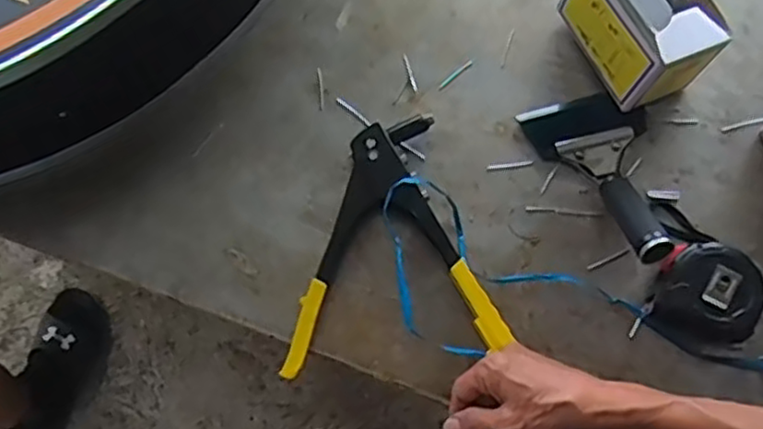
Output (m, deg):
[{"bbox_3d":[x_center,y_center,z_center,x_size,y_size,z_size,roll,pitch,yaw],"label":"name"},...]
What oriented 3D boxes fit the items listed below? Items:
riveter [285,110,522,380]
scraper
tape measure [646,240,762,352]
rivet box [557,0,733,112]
[{"bbox_3d":[-0.011,0.032,0.618,0.186,0.033,0.214,-15,74,-3],"label":"riveter"},{"bbox_3d":[0.211,-0.039,0.625,0.100,0.030,0.179,-20,57,-4],"label":"scraper"},{"bbox_3d":[0.278,0.068,0.592,0.085,0.043,0.086,0,73,2],"label":"tape measure"},{"bbox_3d":[0.228,-0.183,0.602,0.111,0.168,0.135,-27,74,-6],"label":"rivet box"}]

